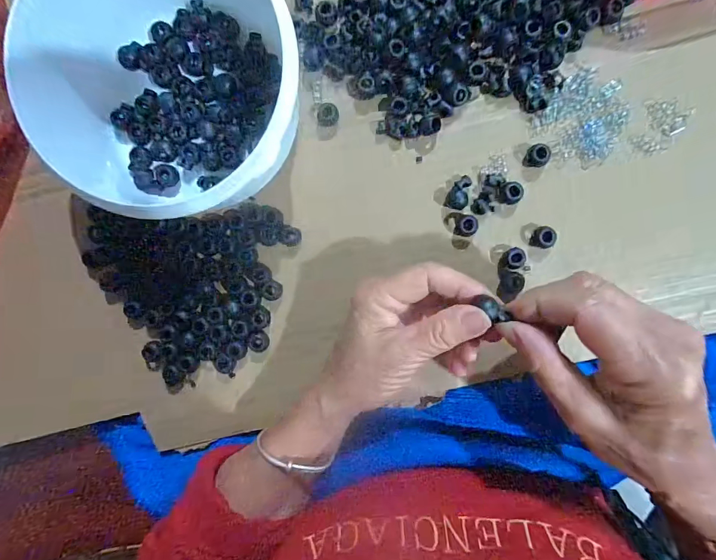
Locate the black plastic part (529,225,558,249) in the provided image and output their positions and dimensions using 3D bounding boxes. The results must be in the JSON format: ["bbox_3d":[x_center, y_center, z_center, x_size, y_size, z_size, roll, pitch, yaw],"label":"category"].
[{"bbox_3d":[0.132,-0.030,0.274,0.014,0.016,0.015,12,96,1],"label":"black plastic part"}]

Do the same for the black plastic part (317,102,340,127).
[{"bbox_3d":[-0.021,-0.120,0.281,0.014,0.007,0.017,24,96,0],"label":"black plastic part"}]

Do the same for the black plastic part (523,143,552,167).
[{"bbox_3d":[0.126,-0.087,0.271,0.016,0.013,0.013,6,95,2],"label":"black plastic part"}]

